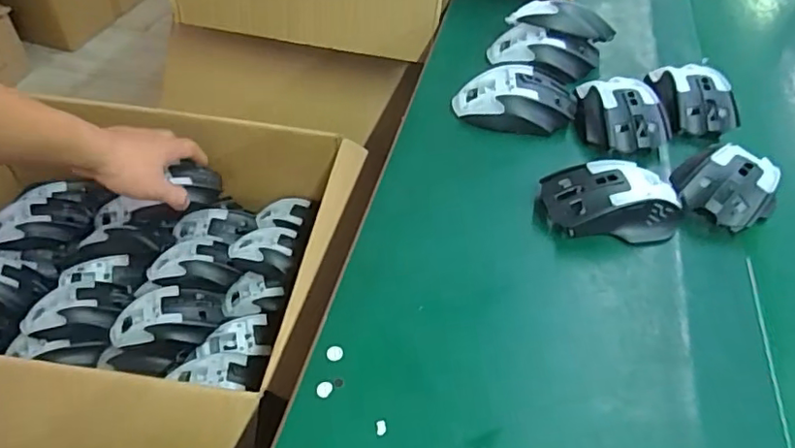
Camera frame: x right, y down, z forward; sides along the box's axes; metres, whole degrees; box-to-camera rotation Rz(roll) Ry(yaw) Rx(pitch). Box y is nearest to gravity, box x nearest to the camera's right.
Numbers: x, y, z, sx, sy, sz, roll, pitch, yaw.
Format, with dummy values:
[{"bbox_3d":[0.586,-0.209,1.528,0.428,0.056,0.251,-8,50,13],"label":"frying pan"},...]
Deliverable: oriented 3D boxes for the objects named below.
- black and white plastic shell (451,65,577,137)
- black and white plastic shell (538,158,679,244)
[{"bbox_3d":[0.114,-0.124,0.549,0.117,0.037,0.063,10,47,9],"label":"black and white plastic shell"},{"bbox_3d":[0.172,-0.022,0.455,0.101,0.031,0.063,0,47,-3],"label":"black and white plastic shell"}]

